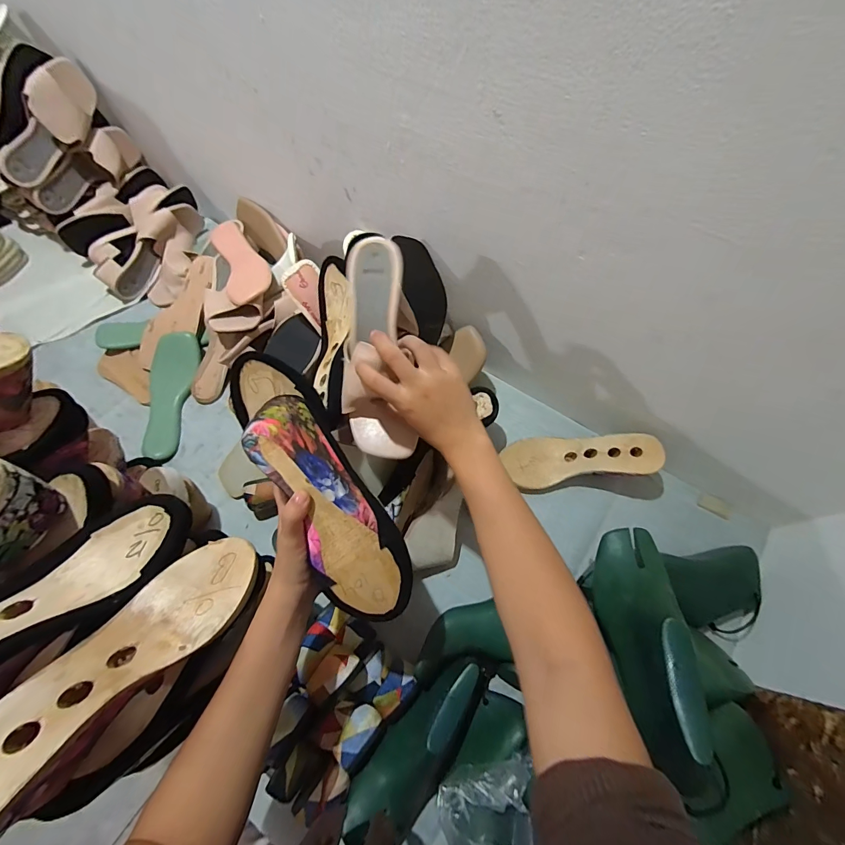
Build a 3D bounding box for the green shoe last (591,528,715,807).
[{"bbox_3d":[0.237,0.214,0.407,0.070,0.097,0.237,11,33,5],"label":"green shoe last"}]

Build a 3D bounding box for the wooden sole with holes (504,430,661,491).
[{"bbox_3d":[0.241,0.056,0.598,0.220,0.031,0.080,-8,64,19],"label":"wooden sole with holes"}]

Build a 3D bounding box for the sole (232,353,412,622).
[{"bbox_3d":[-0.098,0.050,0.352,0.076,0.078,0.275,-30,79,-12],"label":"sole"}]

